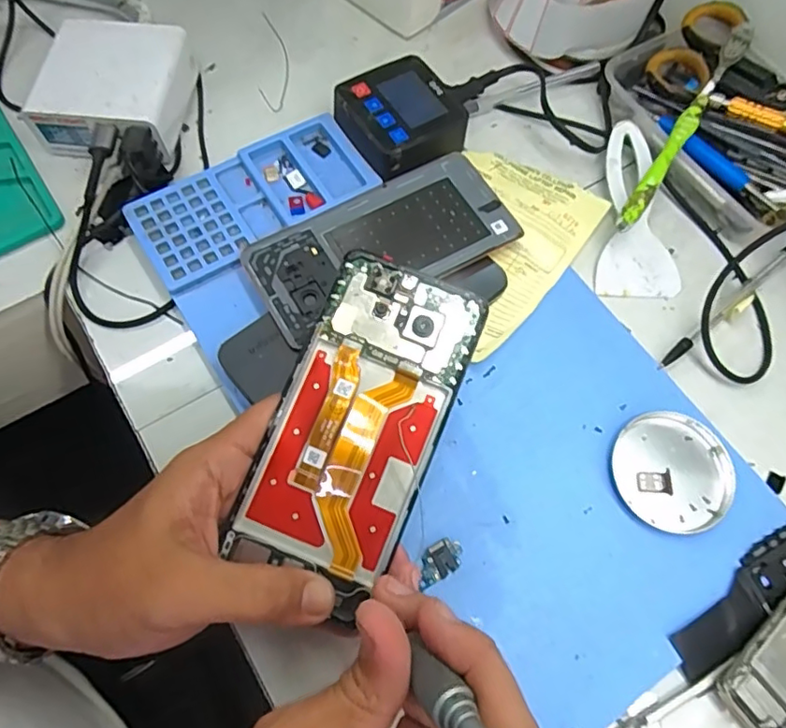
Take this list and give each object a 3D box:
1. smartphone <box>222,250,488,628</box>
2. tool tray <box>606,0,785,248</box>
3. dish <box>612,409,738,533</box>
[{"bbox_3d":[-0.016,0.026,0.269,0.071,0.012,0.150,22,81,7],"label":"smartphone"},{"bbox_3d":[0.227,-0.165,0.395,0.108,0.046,0.165,-22,70,-11],"label":"tool tray"},{"bbox_3d":[0.152,0.060,0.317,0.063,0.012,0.064,1,67,-2],"label":"dish"}]

